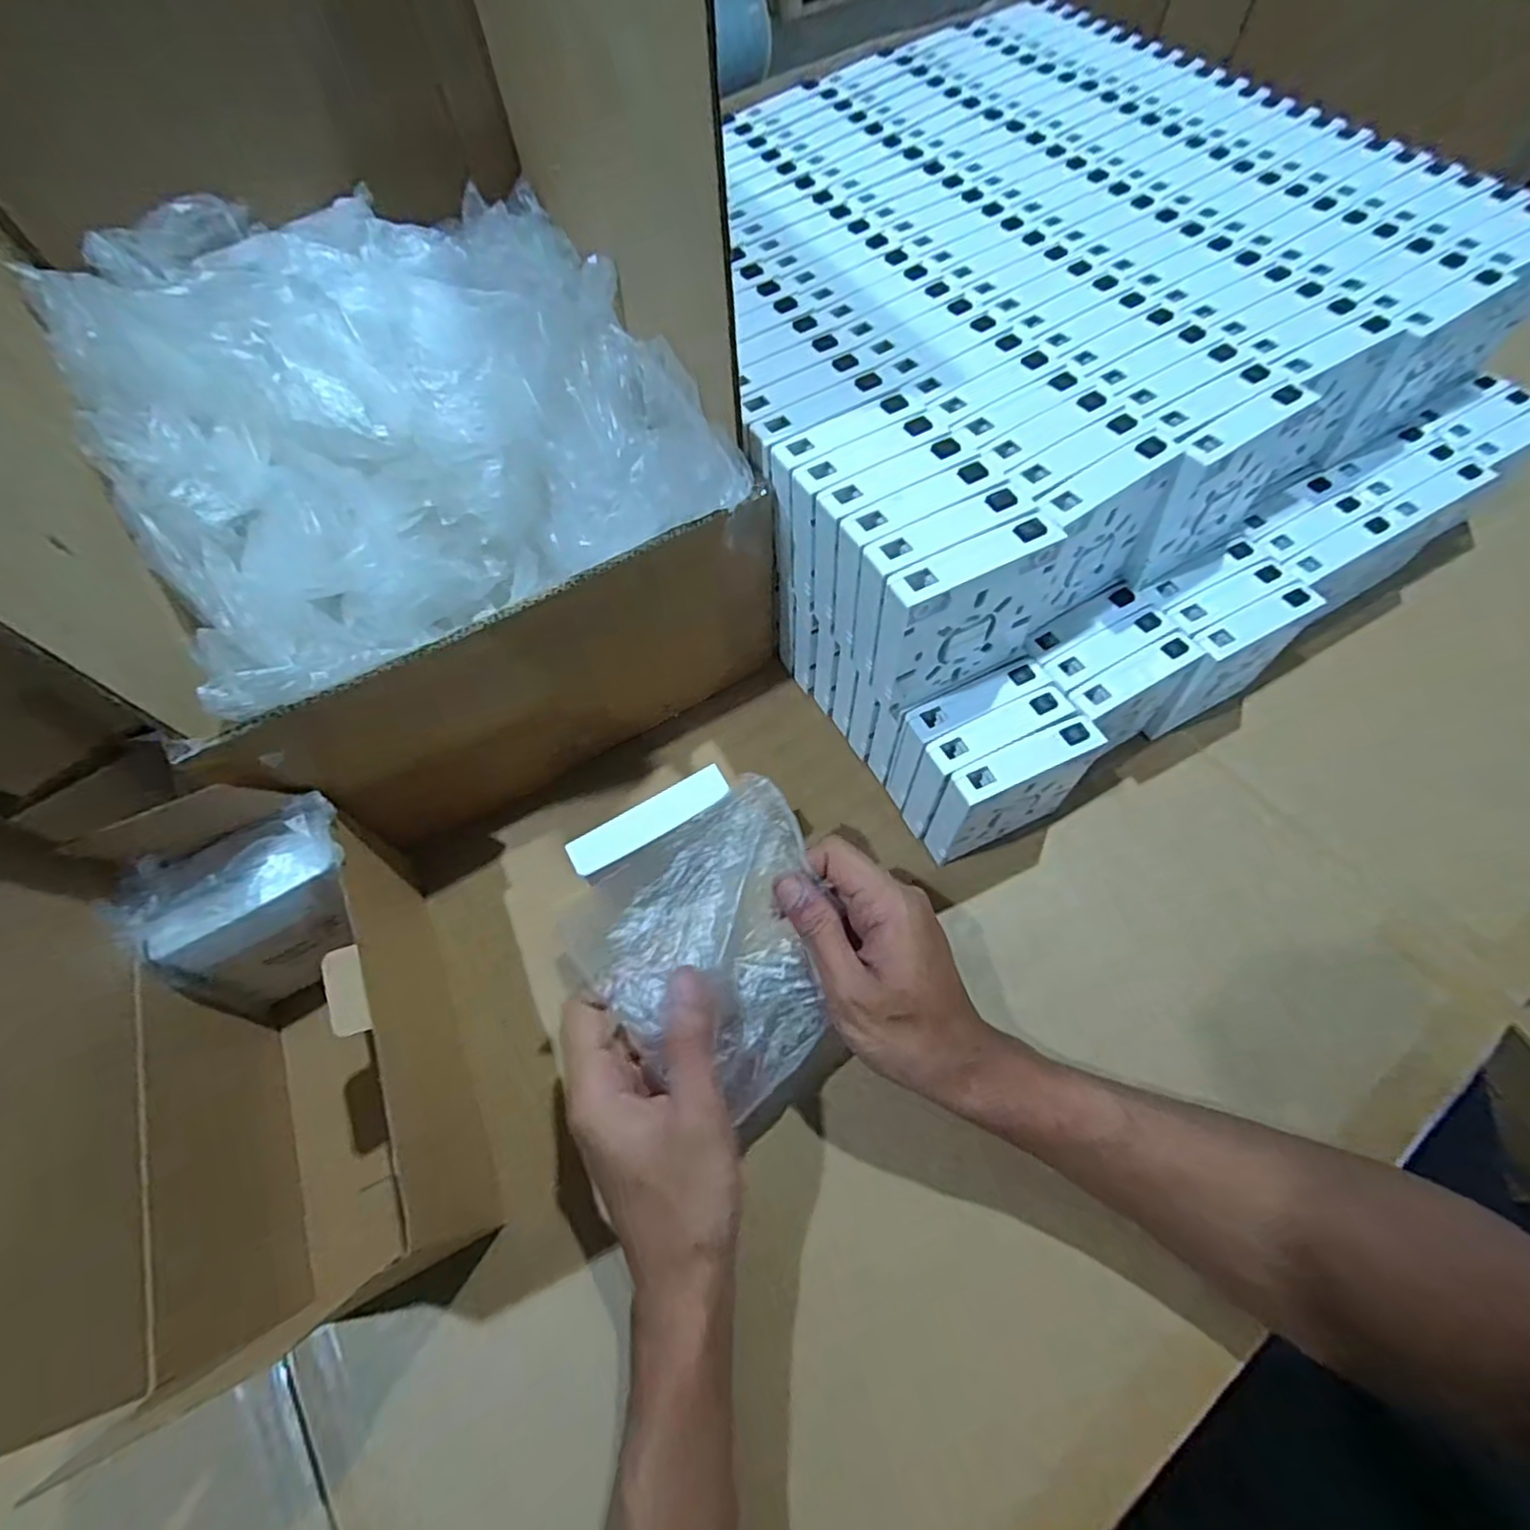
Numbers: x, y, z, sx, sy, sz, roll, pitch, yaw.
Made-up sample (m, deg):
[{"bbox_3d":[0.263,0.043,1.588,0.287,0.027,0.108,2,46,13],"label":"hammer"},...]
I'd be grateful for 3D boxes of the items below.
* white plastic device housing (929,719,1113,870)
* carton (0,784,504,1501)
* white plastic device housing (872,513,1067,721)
[{"bbox_3d":[0.137,0.019,0.386,0.088,0.086,0.023,-23,64,-10],"label":"white plastic device housing"},{"bbox_3d":[-0.224,0.119,0.287,0.094,0.186,0.211,-23,64,-10],"label":"carton"},{"bbox_3d":[0.096,-0.071,0.340,0.094,0.089,0.022,-24,64,-10],"label":"white plastic device housing"}]

